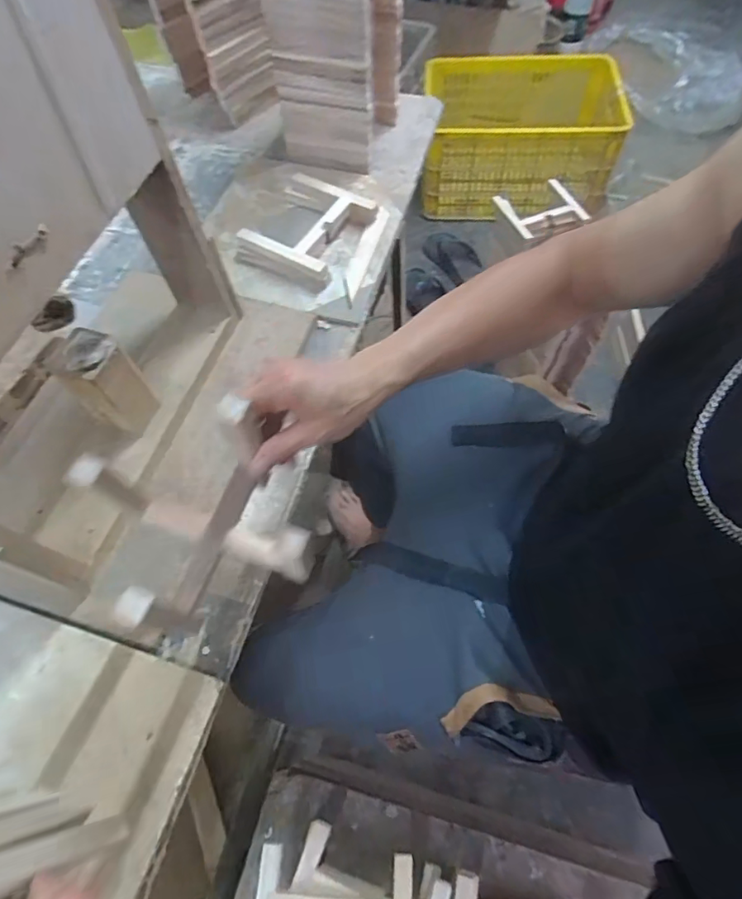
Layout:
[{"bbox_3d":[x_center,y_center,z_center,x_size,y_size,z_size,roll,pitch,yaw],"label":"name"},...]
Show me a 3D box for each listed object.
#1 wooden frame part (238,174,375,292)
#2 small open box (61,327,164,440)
[{"bbox_3d":[-0.091,-0.334,0.779,0.139,0.039,0.179,25,66,15],"label":"wooden frame part"},{"bbox_3d":[-0.292,-0.073,0.565,0.058,0.112,0.062,20,64,13],"label":"small open box"}]

